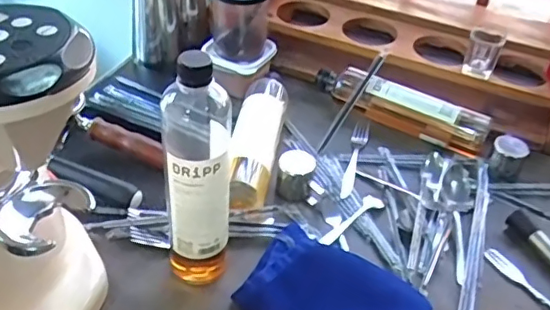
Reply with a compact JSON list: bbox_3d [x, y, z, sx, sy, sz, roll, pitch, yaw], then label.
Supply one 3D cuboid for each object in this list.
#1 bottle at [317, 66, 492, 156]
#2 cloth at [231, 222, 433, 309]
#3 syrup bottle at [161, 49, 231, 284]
[{"bbox_3d":[0.189,-0.081,0.871,0.272,0.065,0.050,24,43,21],"label":"bottle"},{"bbox_3d":[0.059,0.159,0.608,0.190,0.038,0.128,29,46,21],"label":"cloth"},{"bbox_3d":[-0.077,0.028,0.561,0.064,0.263,0.059,3,40,-4],"label":"syrup bottle"}]

